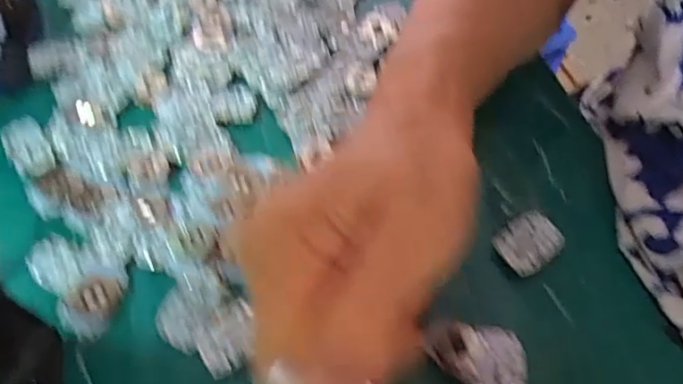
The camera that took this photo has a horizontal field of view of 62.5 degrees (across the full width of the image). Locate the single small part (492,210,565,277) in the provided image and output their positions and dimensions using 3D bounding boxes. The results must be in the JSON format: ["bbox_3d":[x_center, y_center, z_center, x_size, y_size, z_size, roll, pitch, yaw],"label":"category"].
[{"bbox_3d":[0.083,0.022,0.249,0.028,0.006,0.023,-34,64,-18],"label":"single small part"}]

